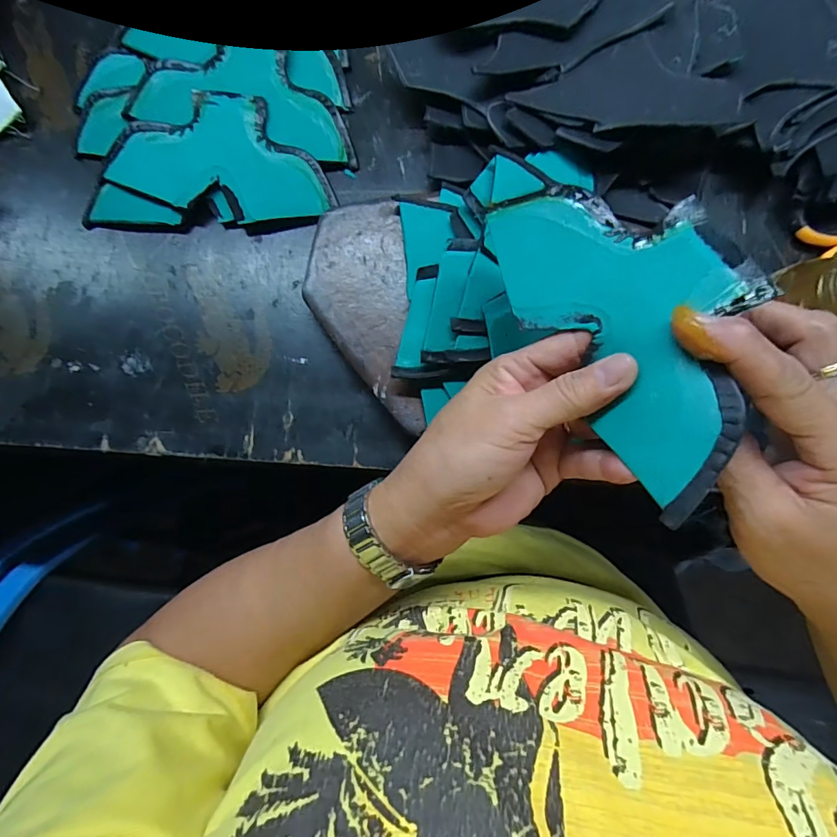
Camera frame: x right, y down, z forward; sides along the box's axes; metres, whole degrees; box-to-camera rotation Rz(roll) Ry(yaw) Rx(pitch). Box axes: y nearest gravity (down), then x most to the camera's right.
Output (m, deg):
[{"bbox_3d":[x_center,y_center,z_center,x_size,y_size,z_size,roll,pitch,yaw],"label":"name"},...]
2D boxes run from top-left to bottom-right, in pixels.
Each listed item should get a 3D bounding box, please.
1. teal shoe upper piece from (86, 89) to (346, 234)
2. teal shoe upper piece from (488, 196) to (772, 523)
[{"bbox_3d":[-0.153,-0.189,0.346,0.173,0.022,0.090,0,84,1],"label":"teal shoe upper piece"},{"bbox_3d":[0.097,-0.048,0.206,0.083,0.012,0.157,-34,67,14],"label":"teal shoe upper piece"}]

